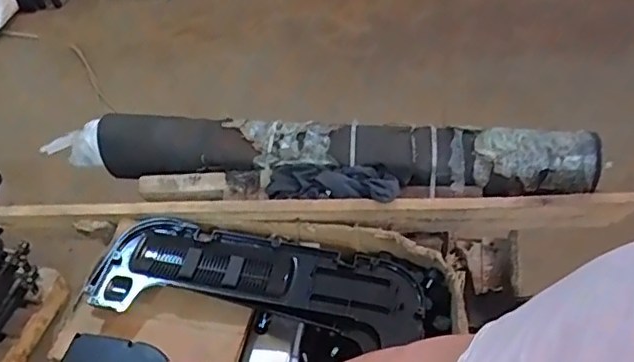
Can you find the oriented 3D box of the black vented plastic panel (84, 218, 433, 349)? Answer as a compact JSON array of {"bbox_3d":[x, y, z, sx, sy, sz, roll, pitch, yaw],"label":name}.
[{"bbox_3d":[-0.081,0.145,0.885,0.509,0.072,0.178,3,47,8],"label":"black vented plastic panel"}]

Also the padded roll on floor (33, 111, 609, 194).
[{"bbox_3d":[-0.014,-0.049,1.047,0.979,0.103,0.108,6,48,11],"label":"padded roll on floor"}]

